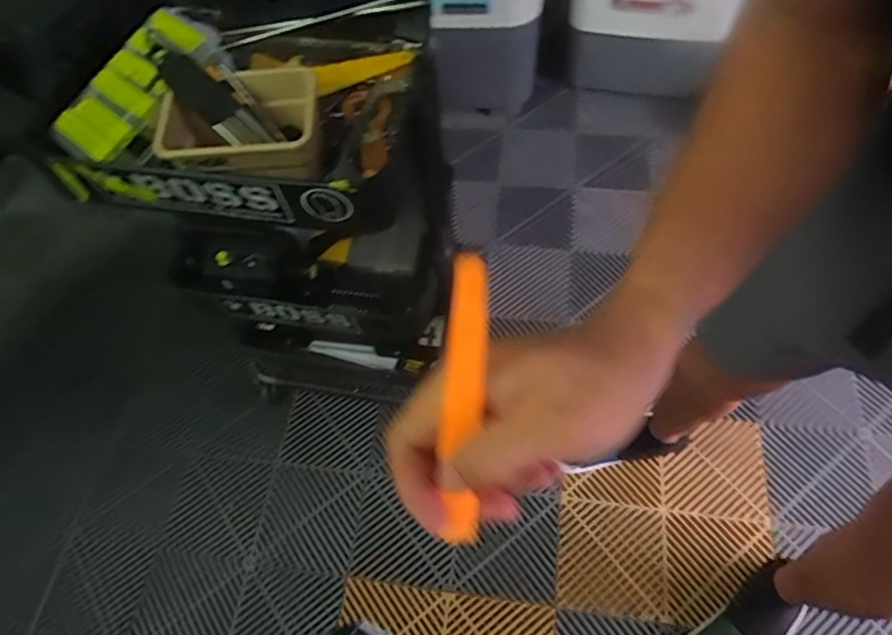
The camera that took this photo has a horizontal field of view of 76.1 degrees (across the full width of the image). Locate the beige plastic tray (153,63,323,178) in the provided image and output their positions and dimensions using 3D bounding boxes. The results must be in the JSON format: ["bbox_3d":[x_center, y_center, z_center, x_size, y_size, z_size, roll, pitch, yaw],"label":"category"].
[{"bbox_3d":[-0.222,-0.205,0.622,0.172,0.076,0.119,-6,62,2],"label":"beige plastic tray"}]

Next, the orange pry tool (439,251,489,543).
[{"bbox_3d":[0.008,0.040,0.242,0.015,0.135,0.005,3,21,4],"label":"orange pry tool"}]

